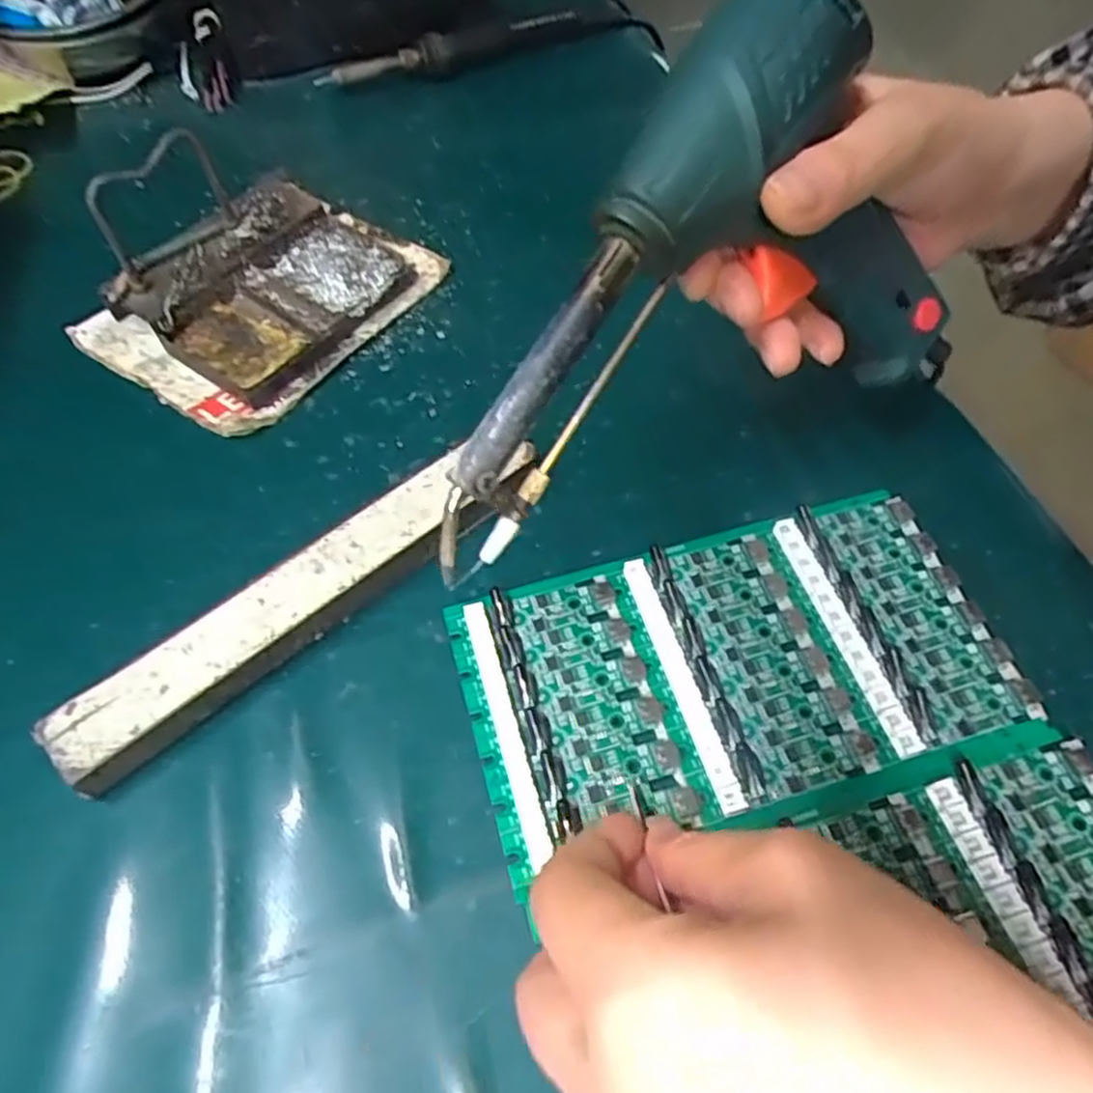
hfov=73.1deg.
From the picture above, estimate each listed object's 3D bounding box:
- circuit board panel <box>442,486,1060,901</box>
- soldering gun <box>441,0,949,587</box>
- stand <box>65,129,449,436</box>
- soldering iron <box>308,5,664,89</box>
[{"bbox_3d":[0.067,0.042,0.263,0.187,0.006,0.106,-14,58,-8],"label":"circuit board panel"},{"bbox_3d":[0.040,-0.084,0.225,0.201,0.131,0.035,-27,39,-16],"label":"soldering gun"},{"bbox_3d":[-0.142,-0.141,0.346,0.122,0.070,0.148,32,63,19],"label":"stand"},{"bbox_3d":[-0.034,-0.336,0.494,0.234,0.026,0.022,-18,58,-12],"label":"soldering iron"}]

